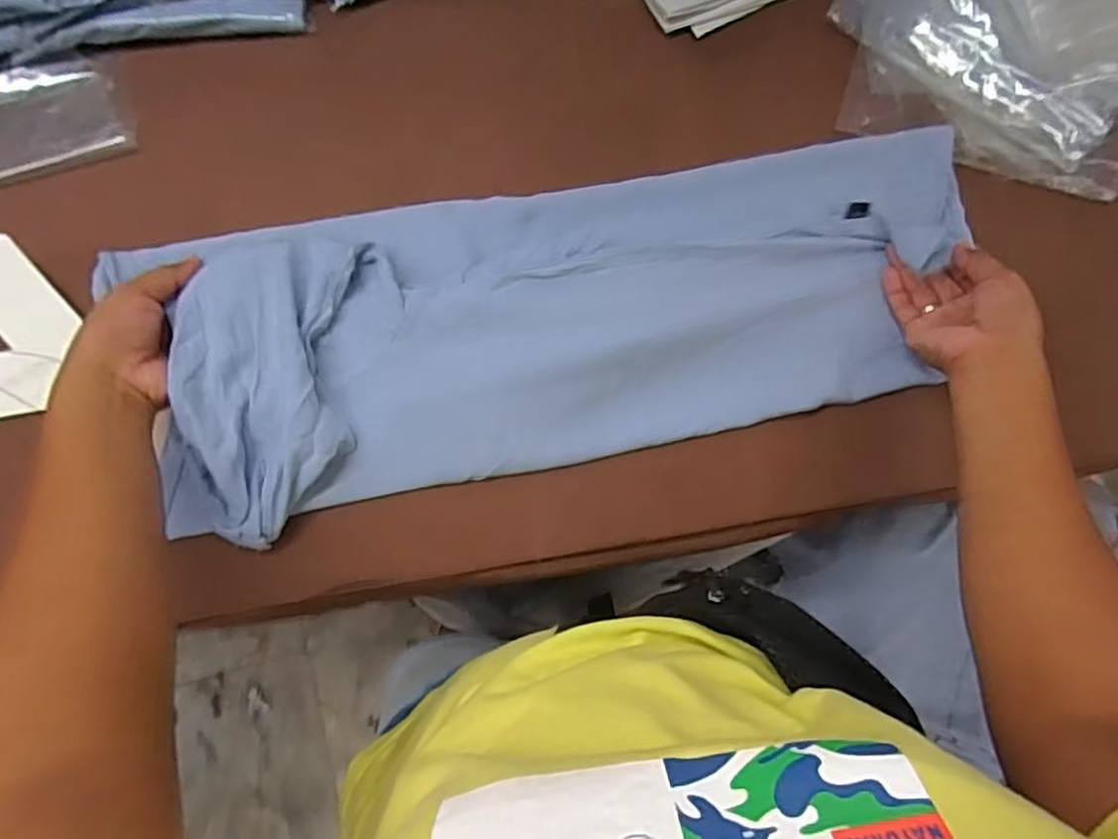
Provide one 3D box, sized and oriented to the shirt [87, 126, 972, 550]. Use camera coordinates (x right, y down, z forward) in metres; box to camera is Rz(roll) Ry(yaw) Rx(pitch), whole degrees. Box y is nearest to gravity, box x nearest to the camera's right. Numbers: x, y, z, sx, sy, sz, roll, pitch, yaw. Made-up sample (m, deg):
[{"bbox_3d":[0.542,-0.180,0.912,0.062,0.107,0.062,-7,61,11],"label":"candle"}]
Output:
[{"bbox_3d":[0.014,-0.080,0.461,0.580,0.041,0.211,-13,82,-7],"label":"shirt"}]

